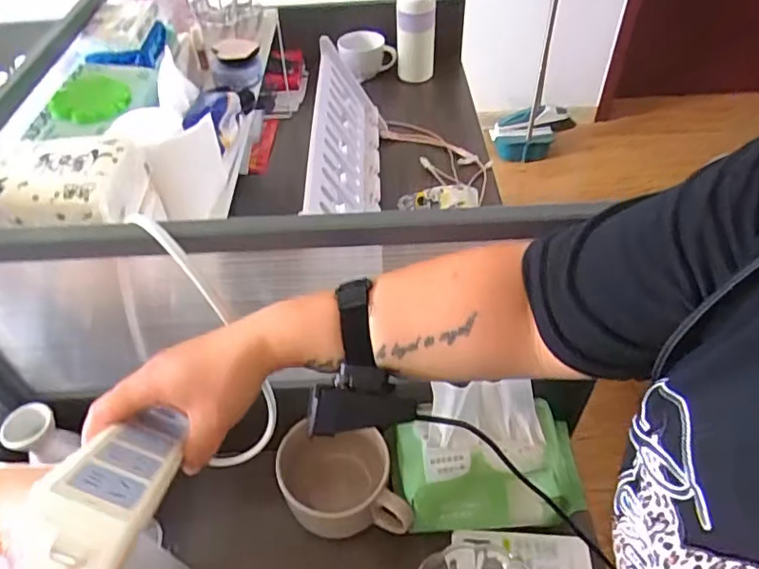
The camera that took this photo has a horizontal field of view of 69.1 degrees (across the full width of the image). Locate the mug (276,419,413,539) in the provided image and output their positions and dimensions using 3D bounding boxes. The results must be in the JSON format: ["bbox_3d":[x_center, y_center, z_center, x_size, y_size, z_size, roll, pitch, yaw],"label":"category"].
[{"bbox_3d":[-0.039,0.221,0.603,0.139,0.109,0.103,-1,47,2],"label":"mug"}]

